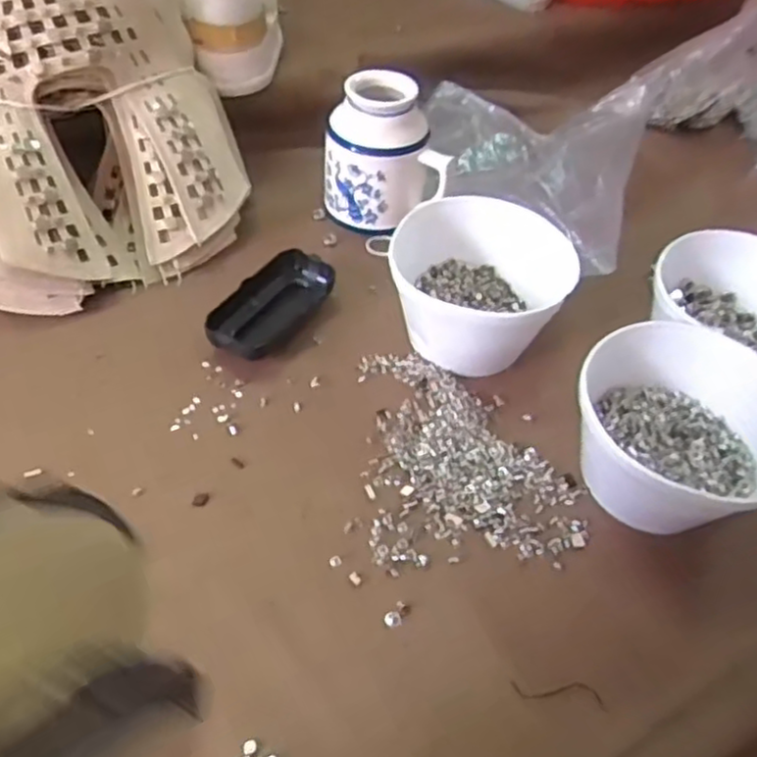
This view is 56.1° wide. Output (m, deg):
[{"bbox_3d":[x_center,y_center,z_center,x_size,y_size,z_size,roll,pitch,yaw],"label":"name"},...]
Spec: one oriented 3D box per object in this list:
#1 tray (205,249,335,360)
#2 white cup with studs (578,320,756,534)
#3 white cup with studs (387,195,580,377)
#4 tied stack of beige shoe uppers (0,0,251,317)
[{"bbox_3d":[-0.080,-0.057,0.538,0.053,0.024,0.115,31,53,20],"label":"tray"},{"bbox_3d":[0.183,0.040,0.449,0.121,0.091,0.121,3,49,-3],"label":"white cup with studs"},{"bbox_3d":[0.070,-0.066,0.529,0.117,0.087,0.110,3,49,-3],"label":"white cup with studs"},{"bbox_3d":[-0.228,-0.192,0.528,0.250,0.193,0.178,-18,54,-20],"label":"tied stack of beige shoe uppers"}]

